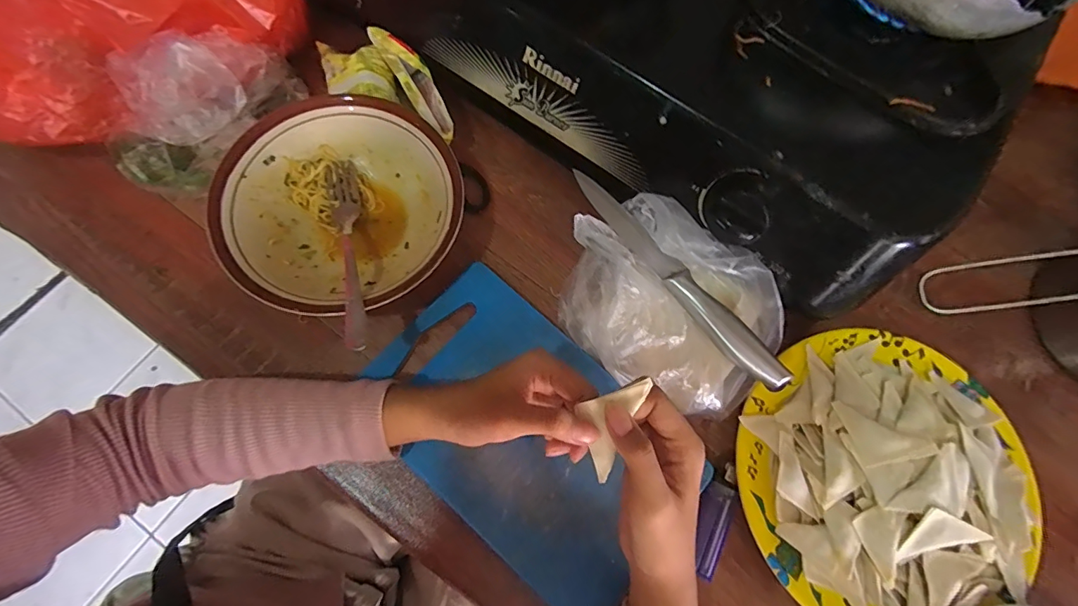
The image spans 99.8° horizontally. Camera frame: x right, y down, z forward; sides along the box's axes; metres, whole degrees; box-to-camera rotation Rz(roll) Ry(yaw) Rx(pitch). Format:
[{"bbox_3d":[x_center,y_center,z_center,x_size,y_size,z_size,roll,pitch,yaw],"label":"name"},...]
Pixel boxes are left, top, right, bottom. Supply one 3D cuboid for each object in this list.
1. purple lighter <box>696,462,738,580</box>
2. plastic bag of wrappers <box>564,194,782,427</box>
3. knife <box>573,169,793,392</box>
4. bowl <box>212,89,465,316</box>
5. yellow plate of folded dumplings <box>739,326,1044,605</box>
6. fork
[{"bbox_3d":[0.126,0.156,0.327,0.020,0.008,0.077,22,75,4],"label":"purple lighter"},{"bbox_3d":[0.094,0.002,0.335,0.174,0.048,0.128,44,78,10],"label":"plastic bag of wrappers"},{"bbox_3d":[0.104,-0.021,0.348,0.022,0.016,0.219,-39,79,-11],"label":"knife"},{"bbox_3d":[-0.146,-0.072,0.353,0.167,0.050,0.171,0,74,-2],"label":"bowl"},{"bbox_3d":[0.251,0.118,0.322,0.210,0.034,0.196,0,74,-2],"label":"yellow plate of folded dumplings"},{"bbox_3d":[-0.141,-0.041,0.337,0.023,0.024,0.174,-17,56,-6],"label":"fork"}]

